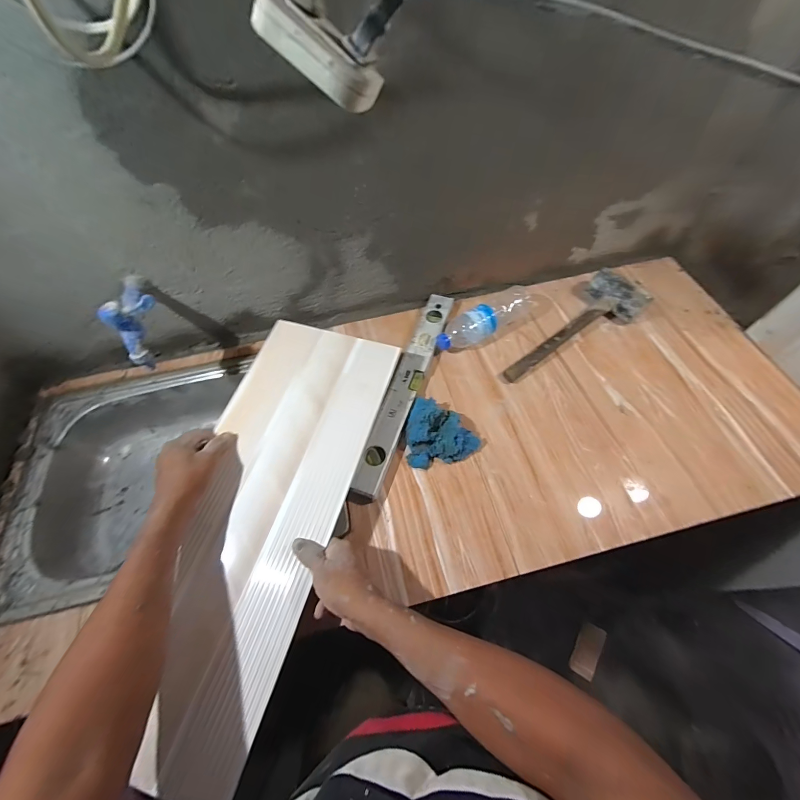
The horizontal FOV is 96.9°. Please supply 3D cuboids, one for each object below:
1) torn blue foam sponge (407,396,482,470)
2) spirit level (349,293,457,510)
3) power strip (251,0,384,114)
[{"bbox_3d":[0.051,0.054,0.584,0.108,0.043,0.124,-36,64,-17],"label":"torn blue foam sponge"},{"bbox_3d":[0.012,-0.031,0.642,0.055,0.022,0.443,15,61,12],"label":"spirit level"},{"bbox_3d":[-0.052,-0.224,0.228,0.084,0.024,0.036,29,60,-16],"label":"power strip"}]

